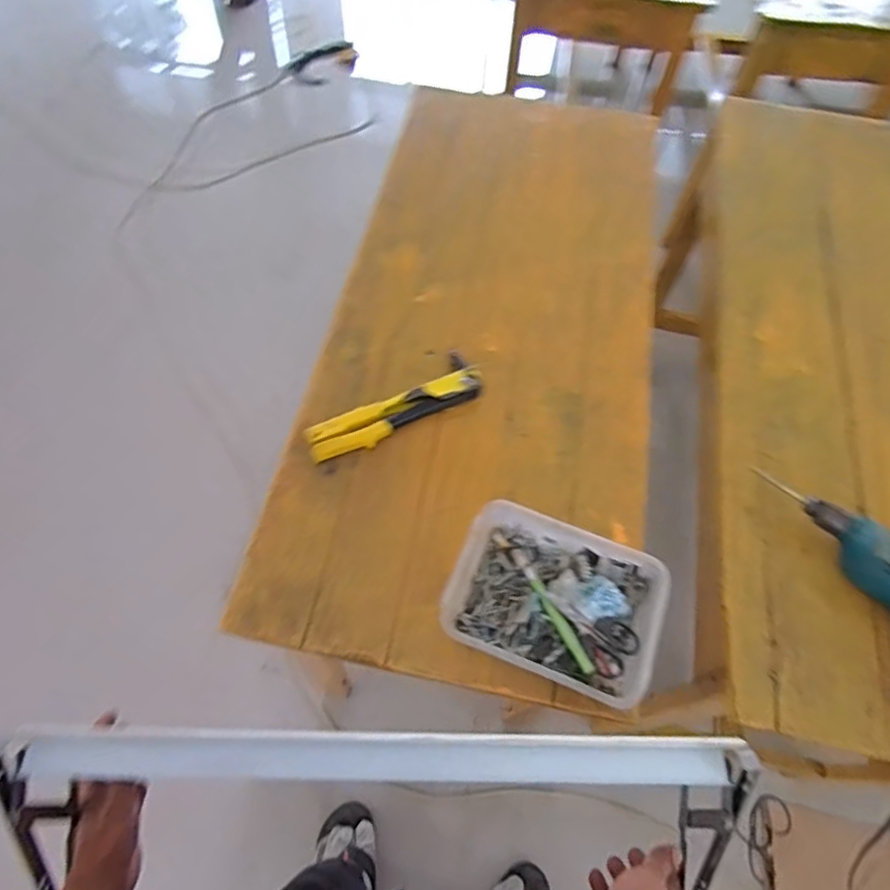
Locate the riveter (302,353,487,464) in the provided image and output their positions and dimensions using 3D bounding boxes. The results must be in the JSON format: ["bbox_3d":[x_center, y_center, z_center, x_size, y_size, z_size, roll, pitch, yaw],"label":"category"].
[{"bbox_3d":[-0.067,-0.052,0.808,0.245,0.027,0.070,-27,66,-17],"label":"riveter"}]

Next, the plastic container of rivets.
[{"bbox_3d":[0.125,0.174,0.686,0.227,0.046,0.171,21,62,8],"label":"plastic container of rivets"}]

